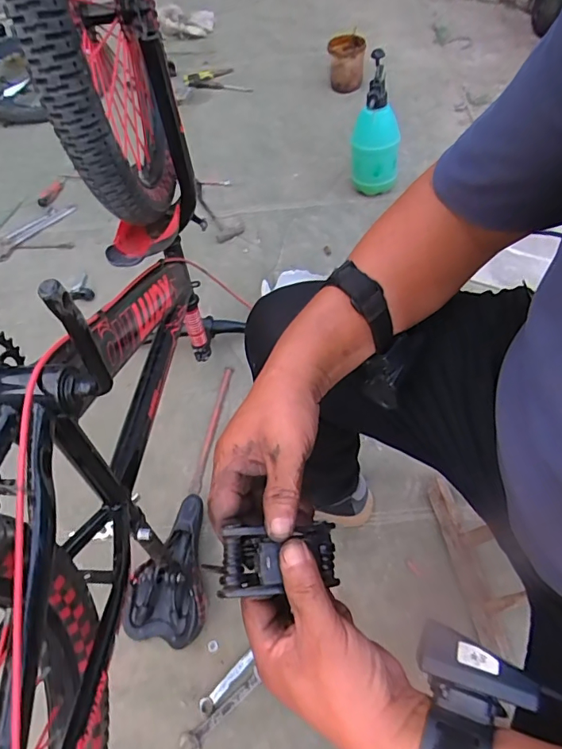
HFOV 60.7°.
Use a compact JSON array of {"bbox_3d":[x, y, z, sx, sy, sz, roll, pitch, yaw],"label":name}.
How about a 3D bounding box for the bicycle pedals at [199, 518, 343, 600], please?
[{"bbox_3d":[-0.002,0.125,0.331,0.088,0.037,0.046,-5,53,-19],"label":"bicycle pedals"}]

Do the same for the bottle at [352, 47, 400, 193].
[{"bbox_3d":[0.240,-0.597,1.185,0.116,0.308,0.109,7,57,11],"label":"bottle"}]

